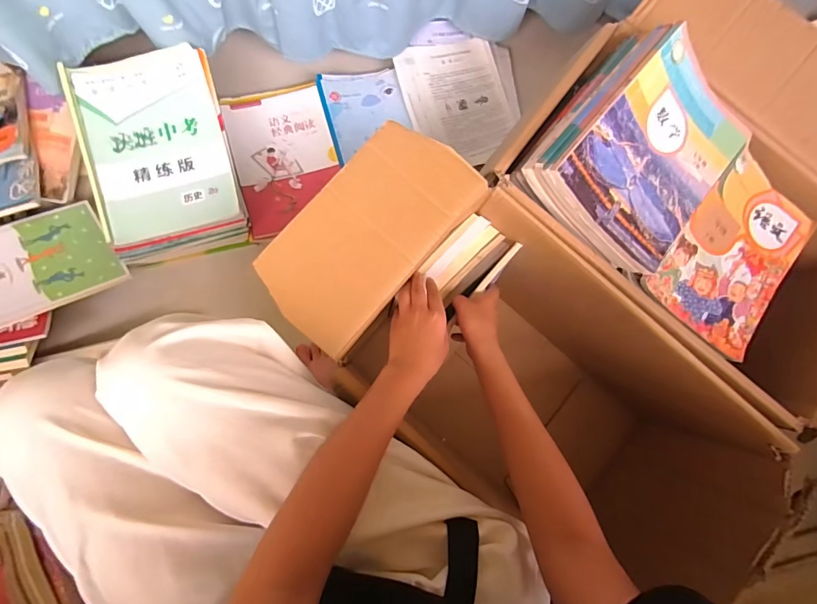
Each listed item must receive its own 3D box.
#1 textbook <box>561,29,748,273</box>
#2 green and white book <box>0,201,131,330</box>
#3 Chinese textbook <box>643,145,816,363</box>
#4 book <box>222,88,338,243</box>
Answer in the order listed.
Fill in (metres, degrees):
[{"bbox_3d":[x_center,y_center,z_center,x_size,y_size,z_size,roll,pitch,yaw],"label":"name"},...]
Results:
[{"bbox_3d":[0.322,-0.189,0.515,0.183,0.016,0.262,42,80,-15],"label":"textbook"},{"bbox_3d":[-0.608,-0.057,0.644,0.237,0.014,0.167,-30,80,-28],"label":"green and white book"},{"bbox_3d":[0.456,-0.067,0.566,0.170,0.029,0.261,39,80,-1],"label":"Chinese textbook"},{"bbox_3d":[-0.228,-0.264,0.757,0.178,0.013,0.256,-15,85,-8],"label":"book"}]

